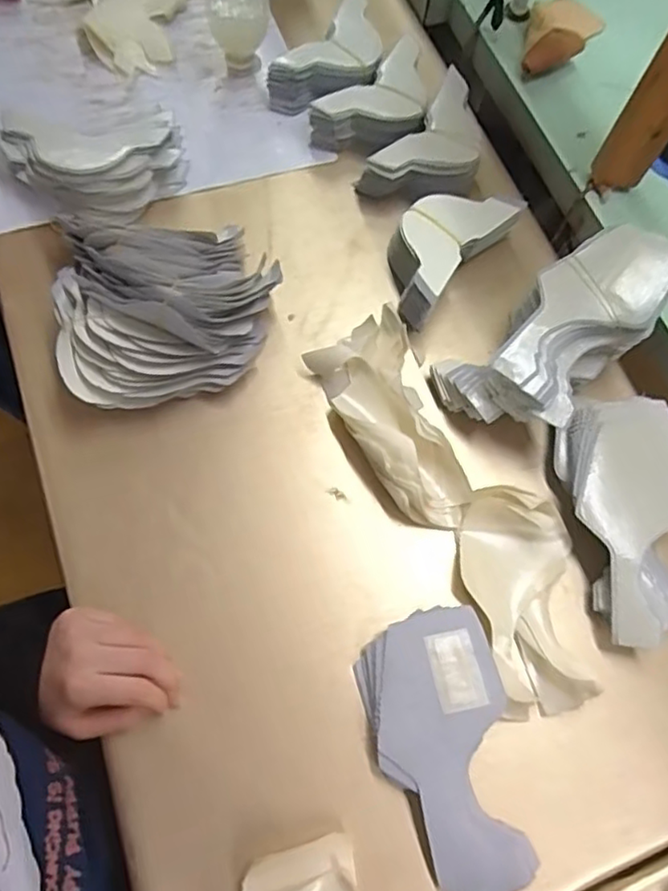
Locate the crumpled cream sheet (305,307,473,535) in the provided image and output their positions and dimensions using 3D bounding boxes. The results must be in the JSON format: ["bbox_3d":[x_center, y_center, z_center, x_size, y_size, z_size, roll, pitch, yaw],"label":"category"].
[{"bbox_3d":[0.054,-0.025,0.543,0.088,0.036,0.191,-24,71,-14],"label":"crumpled cream sheet"}]

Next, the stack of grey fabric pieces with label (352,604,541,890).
[{"bbox_3d":[0.081,0.216,0.461,0.097,0.026,0.185,-12,68,-10],"label":"stack of grey fabric pieces with label"}]

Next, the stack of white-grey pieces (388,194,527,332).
[{"bbox_3d":[0.099,-0.191,0.606,0.076,0.058,0.147,39,69,12],"label":"stack of white-grey pieces"}]

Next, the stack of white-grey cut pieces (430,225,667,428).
[{"bbox_3d":[0.196,-0.092,0.550,0.210,0.083,0.109,-37,69,-7],"label":"stack of white-grey cut pieces"}]

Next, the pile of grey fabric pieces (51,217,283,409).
[{"bbox_3d":[-0.142,-0.133,0.558,0.187,0.081,0.181,-10,68,-9],"label":"pile of grey fabric pieces"}]

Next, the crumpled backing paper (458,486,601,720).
[{"bbox_3d":[0.150,0.117,0.502,0.085,0.034,0.169,-1,67,-5],"label":"crumpled backing paper"}]

